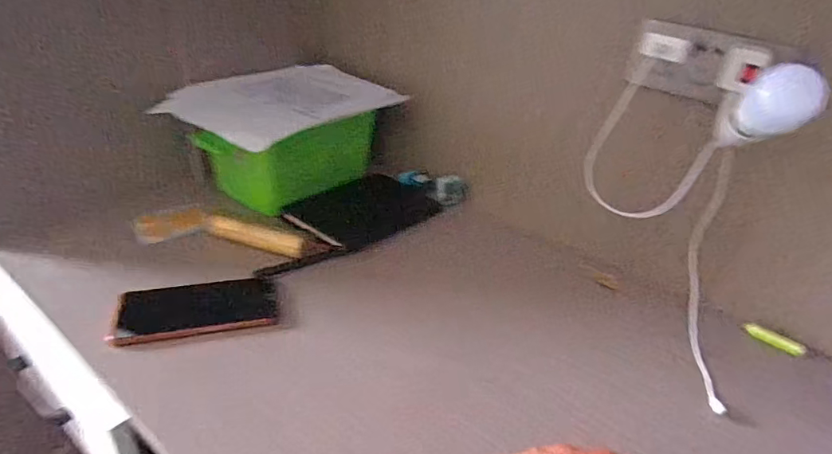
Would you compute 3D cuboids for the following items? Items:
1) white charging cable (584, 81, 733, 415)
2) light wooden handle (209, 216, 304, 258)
[{"bbox_3d":[0.307,0.010,0.562,0.133,0.357,0.109,-14,3,-30],"label":"white charging cable"},{"bbox_3d":[-0.218,0.011,0.640,0.135,0.022,0.029,12,33,7],"label":"light wooden handle"}]

